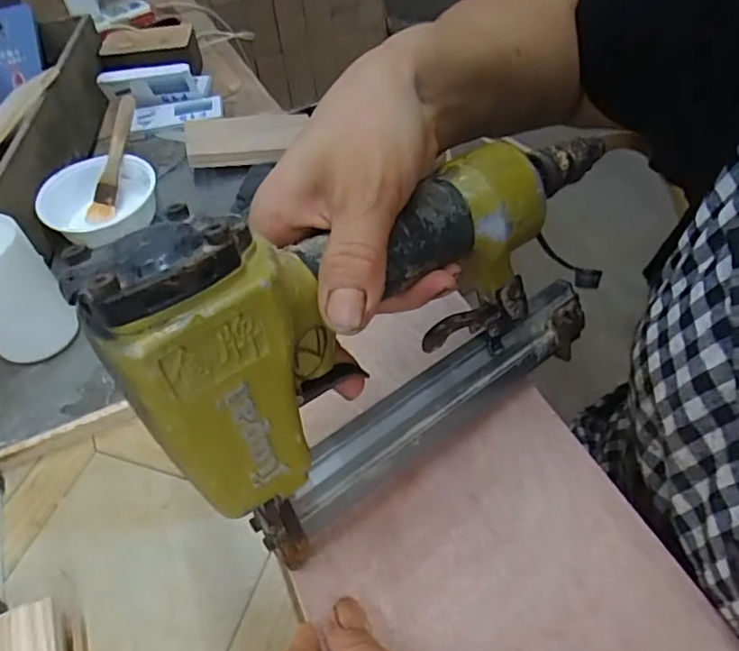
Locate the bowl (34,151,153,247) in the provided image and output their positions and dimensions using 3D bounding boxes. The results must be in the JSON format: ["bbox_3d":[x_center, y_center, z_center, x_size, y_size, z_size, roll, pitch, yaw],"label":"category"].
[{"bbox_3d":[-0.273,-0.127,0.593,0.105,0.048,0.105,-2,49,2],"label":"bowl"}]

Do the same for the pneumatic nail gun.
[{"bbox_3d":[0.021,-0.011,0.253,0.234,0.150,0.060,-31,53,-21],"label":"pneumatic nail gun"}]

